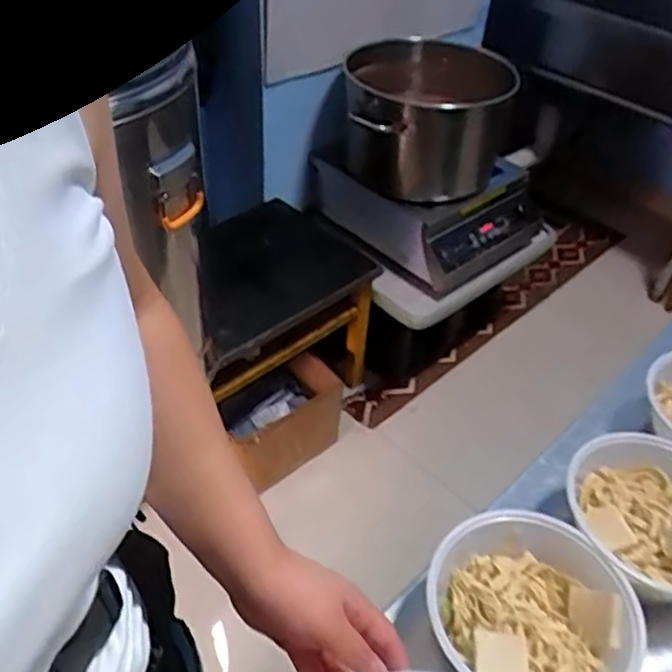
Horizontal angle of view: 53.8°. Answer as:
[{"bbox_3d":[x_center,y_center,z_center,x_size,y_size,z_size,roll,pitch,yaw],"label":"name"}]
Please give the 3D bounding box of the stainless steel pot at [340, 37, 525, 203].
[{"bbox_3d":[0.221,-0.525,1.604,0.383,0.275,0.381,3,44,-3],"label":"stainless steel pot"}]

